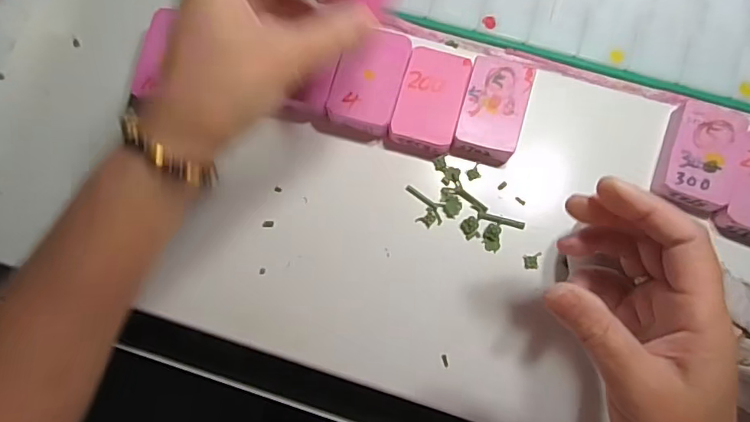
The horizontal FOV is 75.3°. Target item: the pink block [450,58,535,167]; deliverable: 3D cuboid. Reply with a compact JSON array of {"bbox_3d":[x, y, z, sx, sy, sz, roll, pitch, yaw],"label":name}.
[{"bbox_3d":[0.084,-0.072,0.347,0.043,0.015,0.073,15,79,4],"label":"pink block"}]

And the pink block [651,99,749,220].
[{"bbox_3d":[0.223,-0.037,0.335,0.047,0.016,0.071,19,79,5],"label":"pink block"}]

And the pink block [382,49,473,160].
[{"bbox_3d":[0.039,-0.078,0.349,0.045,0.016,0.074,15,79,4],"label":"pink block"}]

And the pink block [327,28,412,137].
[{"bbox_3d":[-0.004,-0.093,0.351,0.046,0.024,0.072,14,79,4],"label":"pink block"}]

